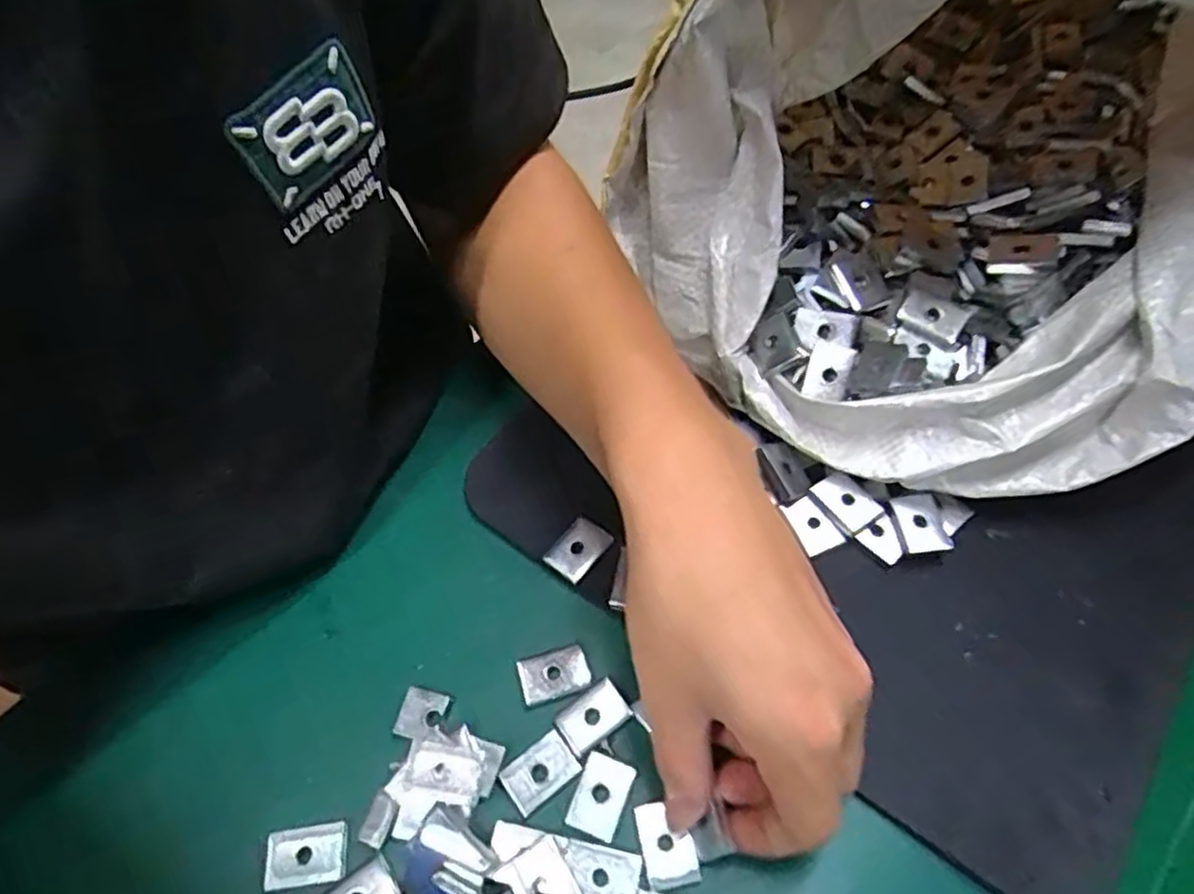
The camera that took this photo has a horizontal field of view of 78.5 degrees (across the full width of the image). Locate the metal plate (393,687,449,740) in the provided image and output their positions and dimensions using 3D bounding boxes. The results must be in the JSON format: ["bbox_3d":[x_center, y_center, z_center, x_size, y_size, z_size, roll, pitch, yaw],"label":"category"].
[{"bbox_3d":[-0.072,0.108,0.297,0.018,0.004,0.019,14,59,4],"label":"metal plate"}]

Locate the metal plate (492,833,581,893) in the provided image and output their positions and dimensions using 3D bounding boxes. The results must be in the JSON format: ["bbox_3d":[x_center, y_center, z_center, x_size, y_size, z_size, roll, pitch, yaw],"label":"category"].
[{"bbox_3d":[-0.020,0.158,0.261,0.022,0.004,0.028,-30,60,-14],"label":"metal plate"}]

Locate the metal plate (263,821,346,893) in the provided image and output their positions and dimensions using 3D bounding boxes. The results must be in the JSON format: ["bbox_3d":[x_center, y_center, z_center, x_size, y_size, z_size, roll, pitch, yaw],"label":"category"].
[{"bbox_3d":[-0.109,0.153,0.273,0.030,0.005,0.020,-9,57,-1],"label":"metal plate"}]

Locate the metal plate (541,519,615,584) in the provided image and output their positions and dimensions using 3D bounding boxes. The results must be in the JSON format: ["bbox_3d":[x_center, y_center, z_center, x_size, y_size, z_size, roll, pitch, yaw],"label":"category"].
[{"bbox_3d":[-0.009,0.046,0.329,0.020,0.005,0.027,37,69,13],"label":"metal plate"}]

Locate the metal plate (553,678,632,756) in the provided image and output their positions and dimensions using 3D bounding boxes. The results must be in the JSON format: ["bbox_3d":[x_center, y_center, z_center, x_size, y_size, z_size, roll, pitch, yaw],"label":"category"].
[{"bbox_3d":[-0.002,0.108,0.294,0.028,0.004,0.019,-35,61,-16],"label":"metal plate"}]

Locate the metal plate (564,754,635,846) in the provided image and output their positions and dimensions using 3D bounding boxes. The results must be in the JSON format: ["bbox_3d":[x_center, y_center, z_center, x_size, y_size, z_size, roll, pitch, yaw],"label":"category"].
[{"bbox_3d":[0.001,0.132,0.277,0.019,0.004,0.027,17,61,15],"label":"metal plate"}]

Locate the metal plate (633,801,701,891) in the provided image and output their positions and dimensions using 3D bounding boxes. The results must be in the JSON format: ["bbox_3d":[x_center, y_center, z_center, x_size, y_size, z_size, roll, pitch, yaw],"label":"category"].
[{"bbox_3d":[0.026,0.145,0.268,0.019,0.004,0.028,-12,57,-3],"label":"metal plate"}]

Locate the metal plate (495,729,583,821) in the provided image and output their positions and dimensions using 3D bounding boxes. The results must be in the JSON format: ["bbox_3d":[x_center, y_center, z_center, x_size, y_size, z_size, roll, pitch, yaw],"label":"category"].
[{"bbox_3d":[-0.023,0.126,0.283,0.028,0.004,0.020,-34,61,-16],"label":"metal plate"}]

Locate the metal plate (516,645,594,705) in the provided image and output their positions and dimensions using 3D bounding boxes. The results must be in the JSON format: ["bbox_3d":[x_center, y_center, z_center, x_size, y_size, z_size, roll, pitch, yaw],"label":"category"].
[{"bbox_3d":[-0.018,0.094,0.305,0.028,0.004,0.019,-17,58,-6],"label":"metal plate"}]

